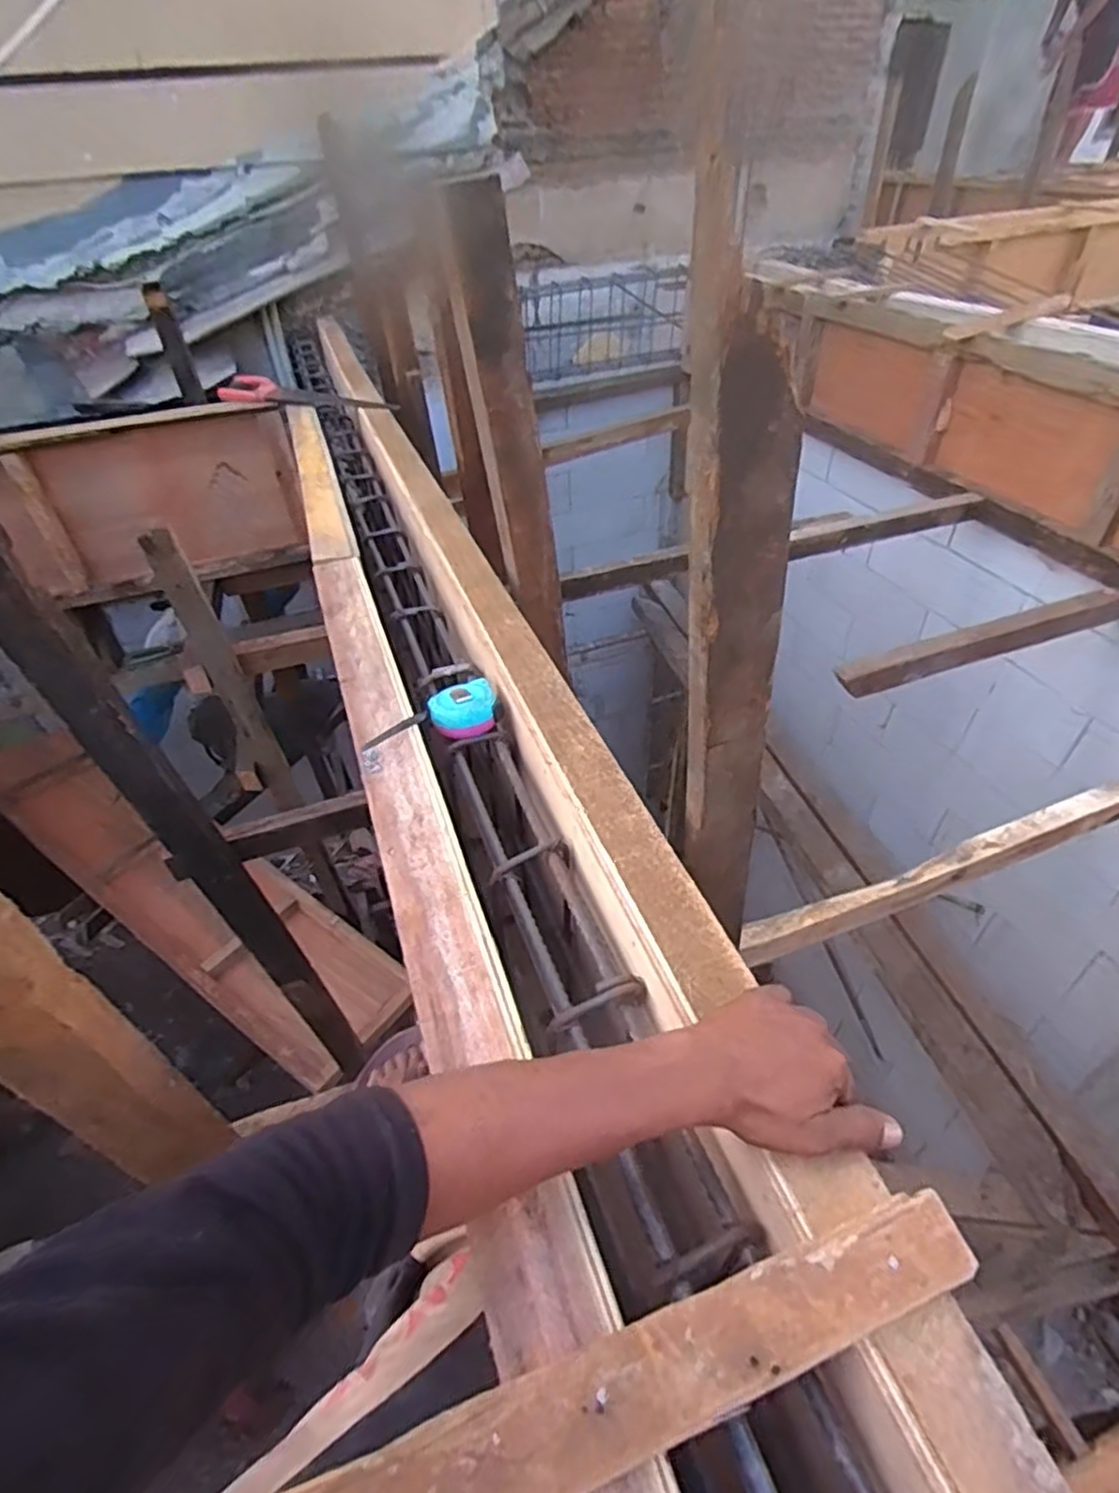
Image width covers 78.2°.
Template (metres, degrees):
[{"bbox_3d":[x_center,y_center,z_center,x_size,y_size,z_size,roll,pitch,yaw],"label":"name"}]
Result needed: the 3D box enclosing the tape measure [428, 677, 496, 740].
[{"bbox_3d":[-0.112,-0.043,0.801,0.075,0.034,0.063,-15,43,-12],"label":"tape measure"}]

